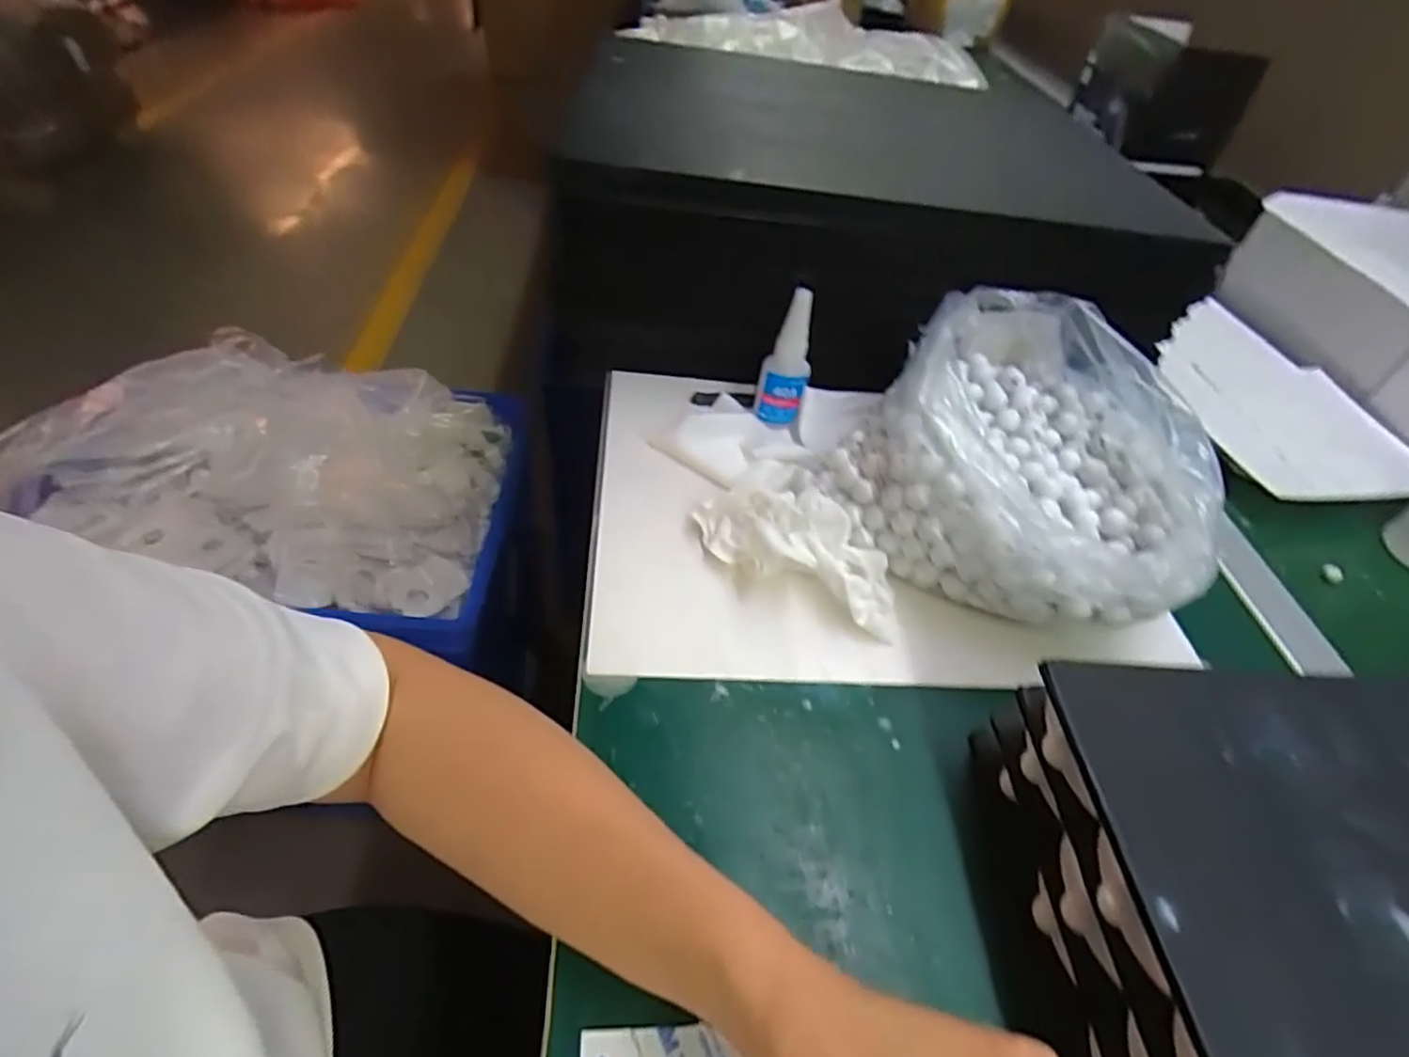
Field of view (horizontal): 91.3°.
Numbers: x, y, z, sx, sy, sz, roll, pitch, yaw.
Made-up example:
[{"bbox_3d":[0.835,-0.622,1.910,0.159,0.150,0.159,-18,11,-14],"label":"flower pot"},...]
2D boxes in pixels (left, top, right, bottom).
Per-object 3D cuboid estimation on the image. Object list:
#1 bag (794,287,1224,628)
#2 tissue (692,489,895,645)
[{"bbox_3d":[0.214,-0.053,0.457,0.214,0.098,0.232,32,49,20],"label":"bag"},{"bbox_3d":[0.058,0.011,0.420,0.133,0.036,0.055,23,47,11],"label":"tissue"}]

